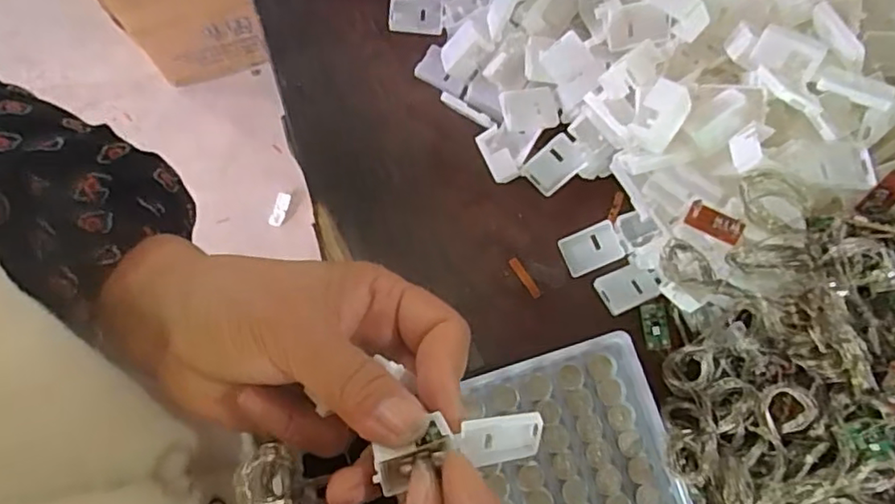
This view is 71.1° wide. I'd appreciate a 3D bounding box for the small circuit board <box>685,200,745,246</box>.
[{"bbox_3d":[0.104,-0.011,0.243,0.022,0.006,0.008,28,79,6],"label":"small circuit board"}]

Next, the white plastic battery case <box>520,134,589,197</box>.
[{"bbox_3d":[0.051,-0.041,0.300,0.021,0.004,0.028,43,117,-12],"label":"white plastic battery case"}]

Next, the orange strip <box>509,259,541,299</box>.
[{"bbox_3d":[0.038,0.013,0.303,0.004,0.004,0.022,-33,80,-7],"label":"orange strip"}]

